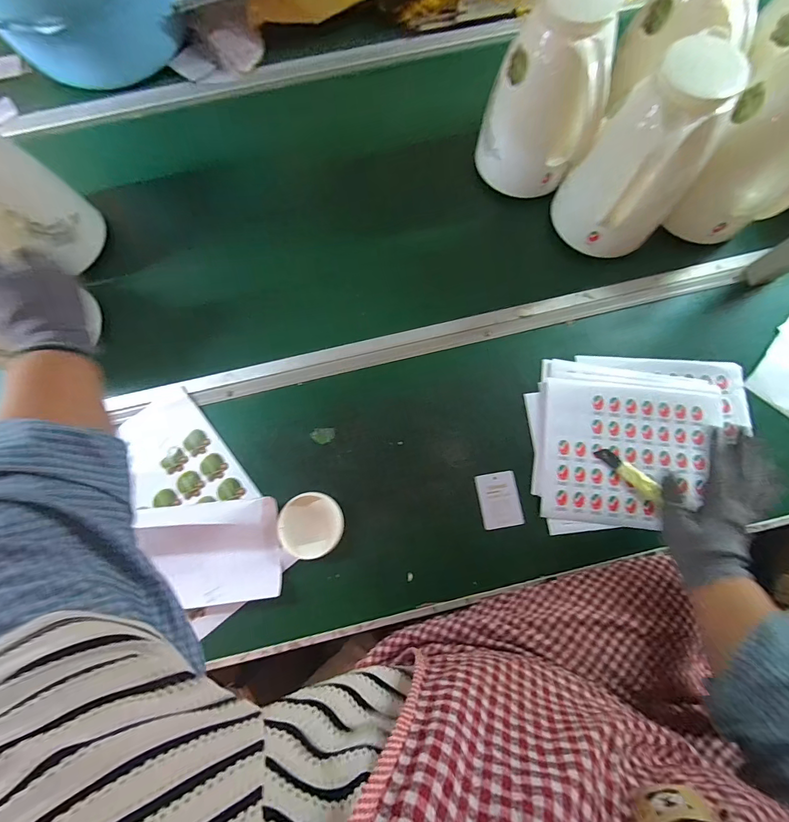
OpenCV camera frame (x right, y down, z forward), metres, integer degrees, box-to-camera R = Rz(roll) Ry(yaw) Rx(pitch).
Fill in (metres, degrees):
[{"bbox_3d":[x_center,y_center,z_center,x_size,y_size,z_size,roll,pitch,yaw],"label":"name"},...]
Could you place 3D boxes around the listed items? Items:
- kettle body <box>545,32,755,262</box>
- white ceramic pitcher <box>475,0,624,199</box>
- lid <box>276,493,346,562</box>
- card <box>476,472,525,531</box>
[{"bbox_3d":[0.300,-0.304,0.477,0.119,0.196,0.123,-19,78,-3],"label":"kettle body"},{"bbox_3d":[0.192,-0.405,0.490,0.134,0.195,0.139,0,78,0],"label":"white ceramic pitcher"},{"bbox_3d":[-0.106,0.146,0.482,0.077,0.019,0.079,0,78,0],"label":"lid"},{"bbox_3d":[0.137,0.116,0.489,0.052,0.004,0.068,-10,78,-2],"label":"card"}]

